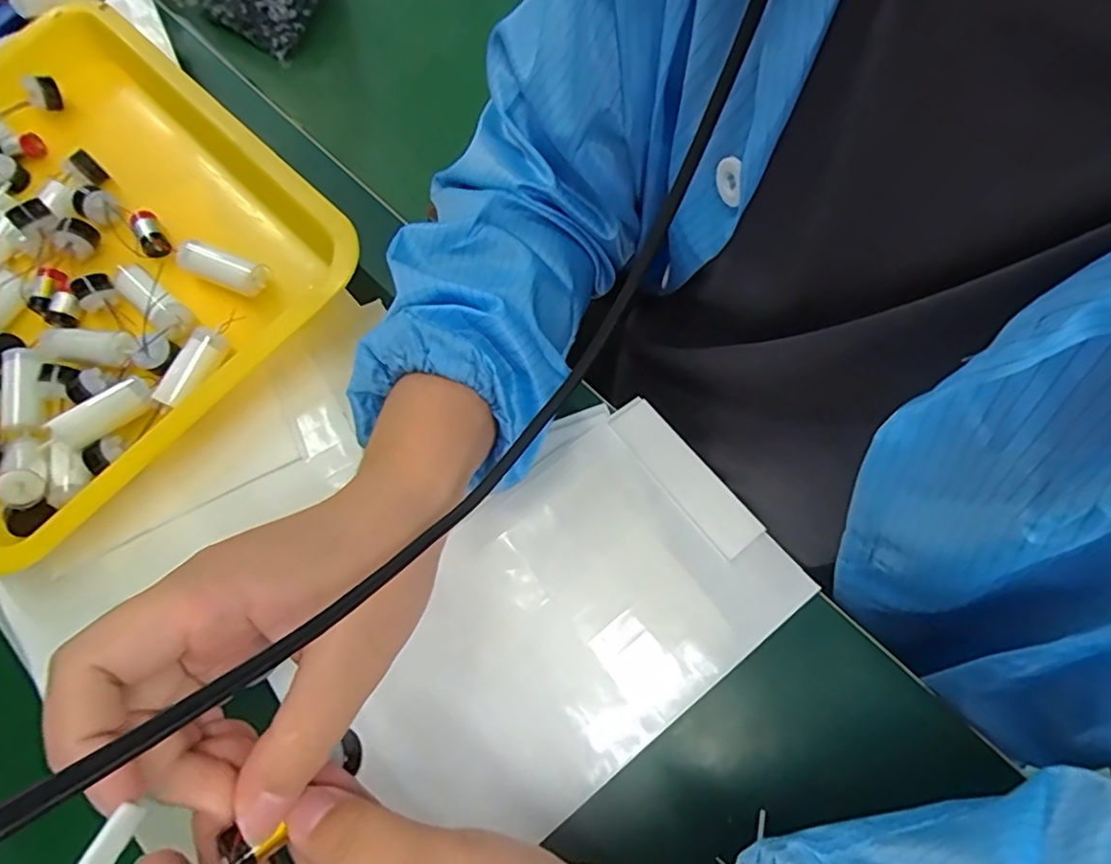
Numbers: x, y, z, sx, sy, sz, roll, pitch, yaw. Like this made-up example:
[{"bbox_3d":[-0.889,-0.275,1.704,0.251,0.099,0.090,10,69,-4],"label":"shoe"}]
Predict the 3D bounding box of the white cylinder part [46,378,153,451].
[{"bbox_3d":[-0.243,-0.011,0.330,0.017,0.015,0.047,39,59,14],"label":"white cylinder part"}]

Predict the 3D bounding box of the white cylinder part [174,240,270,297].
[{"bbox_3d":[-0.194,-0.095,0.359,0.052,0.019,0.017,21,71,8],"label":"white cylinder part"}]

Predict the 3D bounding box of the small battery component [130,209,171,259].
[{"bbox_3d":[-0.247,-0.120,0.377,0.014,0.014,0.029,-25,84,-8],"label":"small battery component"}]

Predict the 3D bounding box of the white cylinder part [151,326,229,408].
[{"bbox_3d":[-0.202,-0.036,0.340,0.015,0.014,0.046,29,73,11],"label":"white cylinder part"}]

